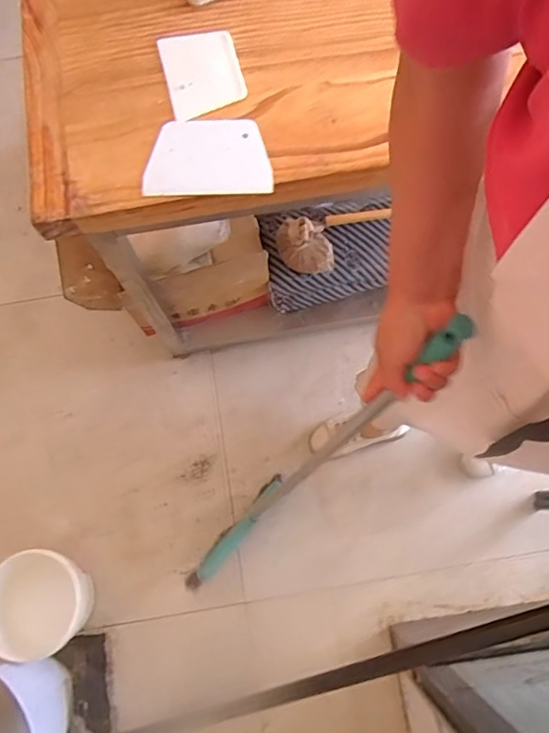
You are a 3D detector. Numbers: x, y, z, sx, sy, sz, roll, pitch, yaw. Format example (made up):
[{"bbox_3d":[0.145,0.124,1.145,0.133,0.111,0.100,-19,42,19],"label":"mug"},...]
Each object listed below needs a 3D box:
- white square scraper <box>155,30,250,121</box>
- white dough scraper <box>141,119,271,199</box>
[{"bbox_3d":[-0.091,-0.373,0.663,0.095,0.007,0.111,-14,85,-2],"label":"white square scraper"},{"bbox_3d":[-0.083,-0.260,0.647,0.151,0.008,0.101,-3,76,-4],"label":"white dough scraper"}]

